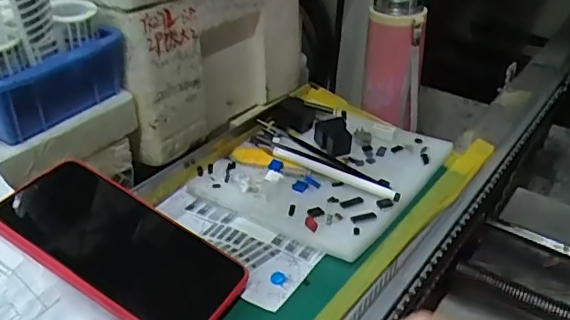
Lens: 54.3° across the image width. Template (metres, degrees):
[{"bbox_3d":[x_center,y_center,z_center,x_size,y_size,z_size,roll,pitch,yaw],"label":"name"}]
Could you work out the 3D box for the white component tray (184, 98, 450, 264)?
[{"bbox_3d":[0.035,0.002,0.476,0.157,0.026,0.180,23,38,29],"label":"white component tray"}]

